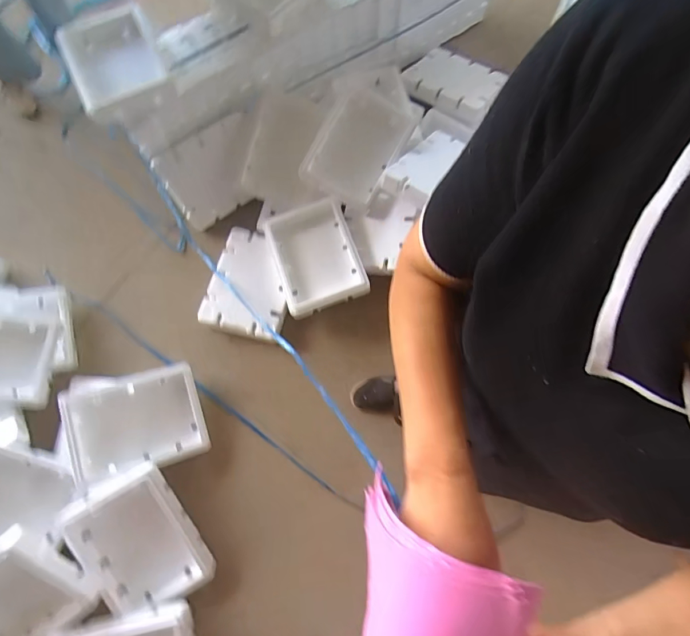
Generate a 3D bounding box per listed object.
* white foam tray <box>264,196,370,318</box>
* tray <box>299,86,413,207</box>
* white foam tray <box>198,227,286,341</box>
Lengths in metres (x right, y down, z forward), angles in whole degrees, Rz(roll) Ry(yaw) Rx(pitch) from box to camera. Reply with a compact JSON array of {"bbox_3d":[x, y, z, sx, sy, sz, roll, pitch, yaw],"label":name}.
[{"bbox_3d":[-0.094,-0.203,1.365,0.269,0.074,0.347,-17,72,-4],"label":"white foam tray"},{"bbox_3d":[0.038,-0.568,1.378,0.247,0.034,0.366,31,90,-23],"label":"tray"},{"bbox_3d":[-0.312,-0.120,1.384,0.261,0.057,0.357,8,72,4],"label":"white foam tray"}]

